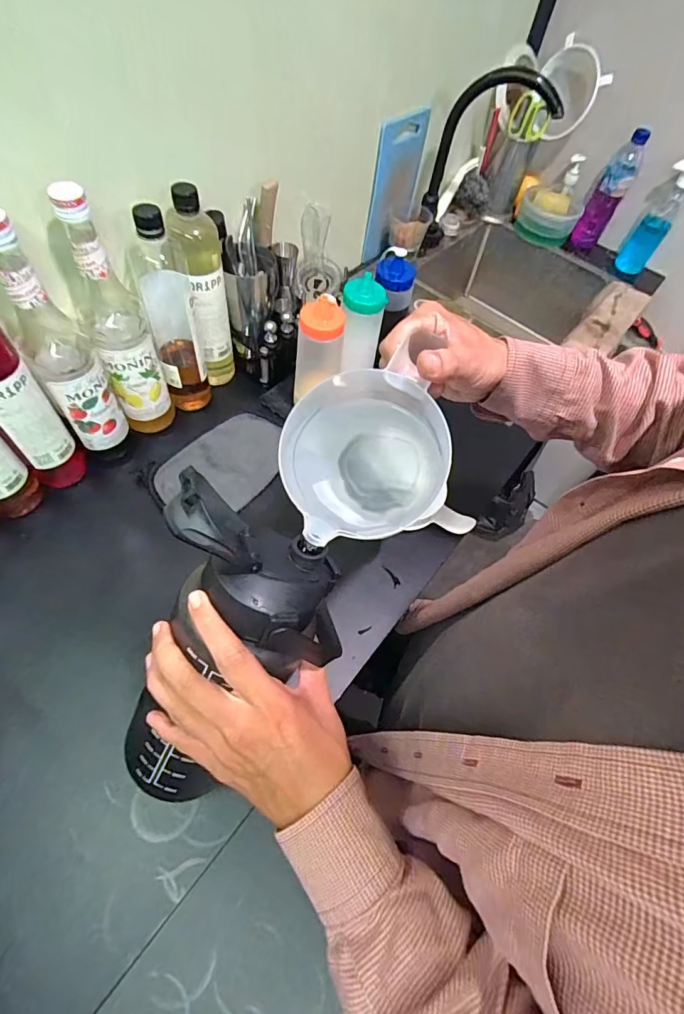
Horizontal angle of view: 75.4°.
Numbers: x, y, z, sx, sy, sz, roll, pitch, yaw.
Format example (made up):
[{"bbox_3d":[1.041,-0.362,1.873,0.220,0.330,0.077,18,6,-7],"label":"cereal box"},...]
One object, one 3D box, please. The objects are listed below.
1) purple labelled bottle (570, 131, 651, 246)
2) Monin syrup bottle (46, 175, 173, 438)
[{"bbox_3d":[0.614,-0.719,1.024,0.068,0.231,0.062,28,60,10],"label":"purple labelled bottle"},{"bbox_3d":[-0.275,-0.216,0.545,0.065,0.312,0.061,-18,63,-17],"label":"Monin syrup bottle"}]

